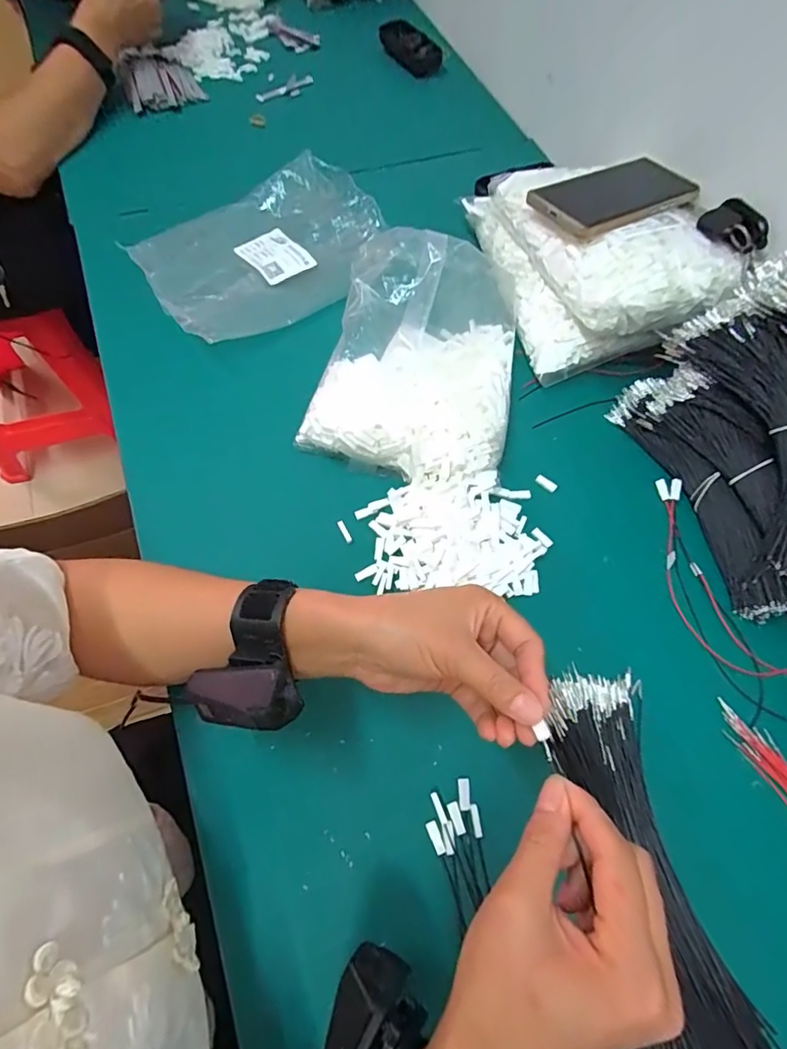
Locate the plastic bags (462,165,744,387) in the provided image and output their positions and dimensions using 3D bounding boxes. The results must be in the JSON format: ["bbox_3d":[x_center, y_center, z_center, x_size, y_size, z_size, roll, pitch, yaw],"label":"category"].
[{"bbox_3d":[0.200,-0.277,0.513,0.177,0.084,0.233,-13,67,-9],"label":"plastic bags"}]

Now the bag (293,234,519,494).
[{"bbox_3d":[0.030,-0.157,0.459,0.164,0.092,0.223,16,66,4],"label":"bag"}]

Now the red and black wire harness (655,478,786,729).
[{"bbox_3d":[0.265,0.055,0.426,0.070,0.007,0.201,-21,68,-12],"label":"red and black wire harness"}]

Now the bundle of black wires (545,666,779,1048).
[{"bbox_3d":[0.168,0.232,0.333,0.094,0.015,0.259,-4,66,-5],"label":"bundle of black wires"}]

